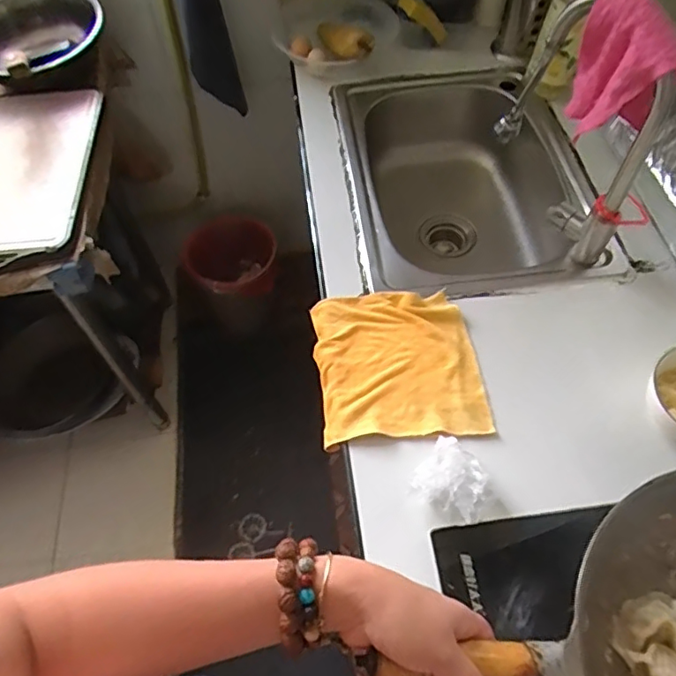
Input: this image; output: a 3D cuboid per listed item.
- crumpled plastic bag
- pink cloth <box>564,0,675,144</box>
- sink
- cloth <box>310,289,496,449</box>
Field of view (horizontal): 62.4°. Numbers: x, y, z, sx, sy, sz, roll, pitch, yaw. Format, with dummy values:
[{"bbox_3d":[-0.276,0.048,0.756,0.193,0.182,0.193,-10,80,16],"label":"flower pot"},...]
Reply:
[{"bbox_3d":[0.136,0.164,0.651,0.091,0.040,0.085,19,60,14],"label":"crumpled plastic bag"},{"bbox_3d":[0.329,-0.308,0.649,0.046,0.145,0.126,-24,60,-13],"label":"pink cloth"},{"bbox_3d":[0.220,-0.241,1.034,0.386,0.231,0.507,-7,58,-3],"label":"sink"},{"bbox_3d":[0.080,0.033,0.758,0.212,0.024,0.217,-4,58,-1],"label":"cloth"}]

